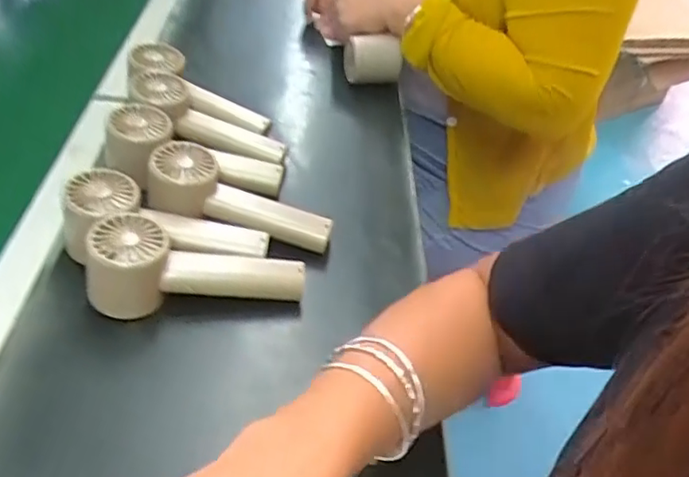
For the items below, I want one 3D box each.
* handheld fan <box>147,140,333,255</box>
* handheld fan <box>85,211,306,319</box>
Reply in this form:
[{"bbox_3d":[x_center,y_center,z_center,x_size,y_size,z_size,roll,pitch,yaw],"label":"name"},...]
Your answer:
[{"bbox_3d":[-0.089,-0.031,0.517,0.162,0.044,0.052,21,44,-6],"label":"handheld fan"},{"bbox_3d":[-0.112,0.025,0.462,0.157,0.058,0.051,7,43,-20],"label":"handheld fan"}]

